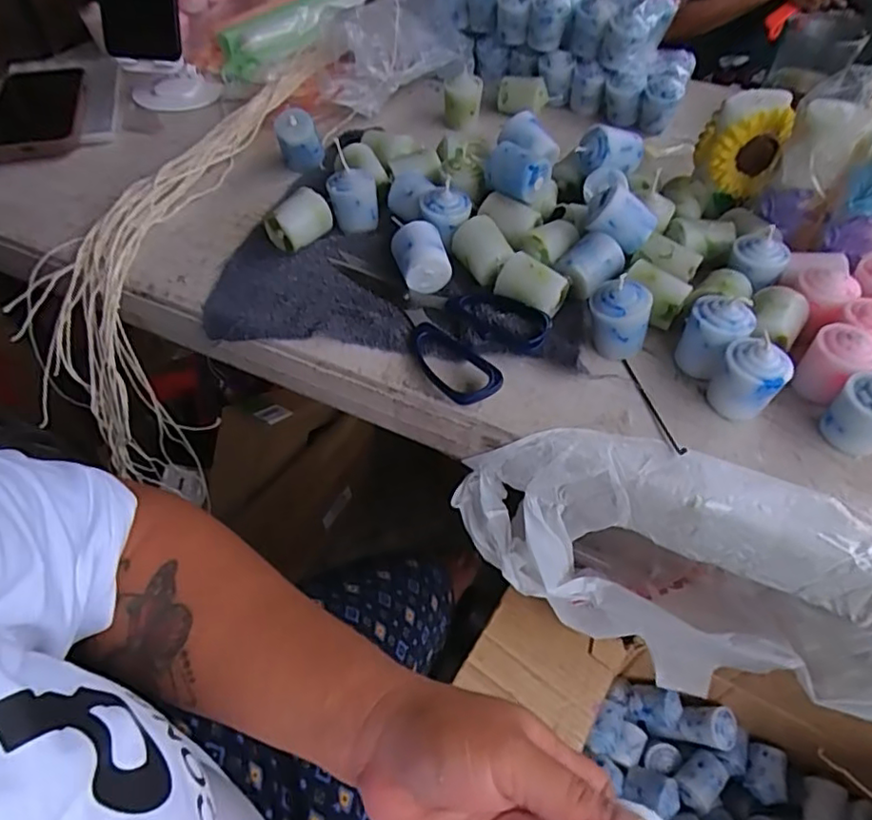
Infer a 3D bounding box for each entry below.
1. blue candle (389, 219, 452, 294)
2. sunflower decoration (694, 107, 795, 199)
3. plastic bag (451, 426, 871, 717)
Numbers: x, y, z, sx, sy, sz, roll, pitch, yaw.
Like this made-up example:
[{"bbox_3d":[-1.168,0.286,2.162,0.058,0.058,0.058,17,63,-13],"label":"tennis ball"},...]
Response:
[{"bbox_3d":[-0.012,-0.114,0.445,0.035,0.032,0.043,-14,52,-12],"label":"blue candle"},{"bbox_3d":[0.244,-0.209,0.482,0.061,0.062,0.025,12,51,10],"label":"sunflower decoration"},{"bbox_3d":[0.182,0.111,0.408,0.328,0.183,0.077,20,53,16],"label":"plastic bag"}]

